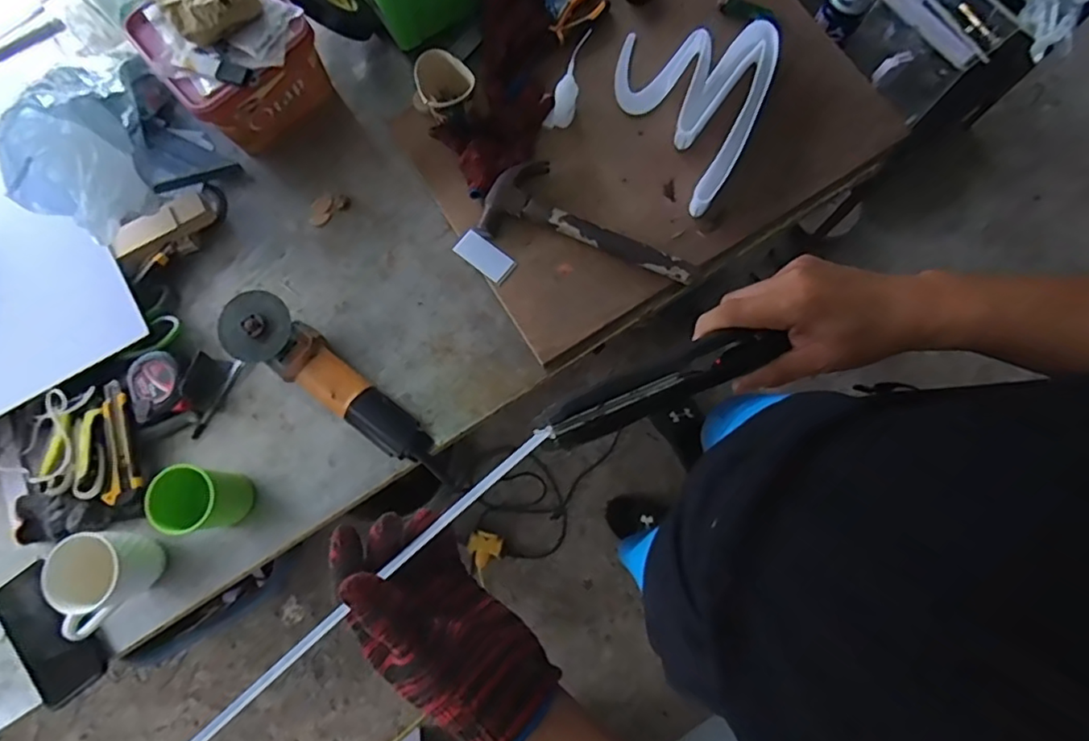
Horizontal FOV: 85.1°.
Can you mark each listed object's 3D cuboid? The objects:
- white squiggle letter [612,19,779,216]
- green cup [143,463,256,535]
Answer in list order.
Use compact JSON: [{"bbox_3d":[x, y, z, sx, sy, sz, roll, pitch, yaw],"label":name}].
[{"bbox_3d":[0.183,-0.363,0.807,0.206,0.045,0.282,22,81,5],"label":"white squiggle letter"},{"bbox_3d":[-0.407,0.151,0.705,0.074,0.105,0.070,0,79,1],"label":"green cup"}]

